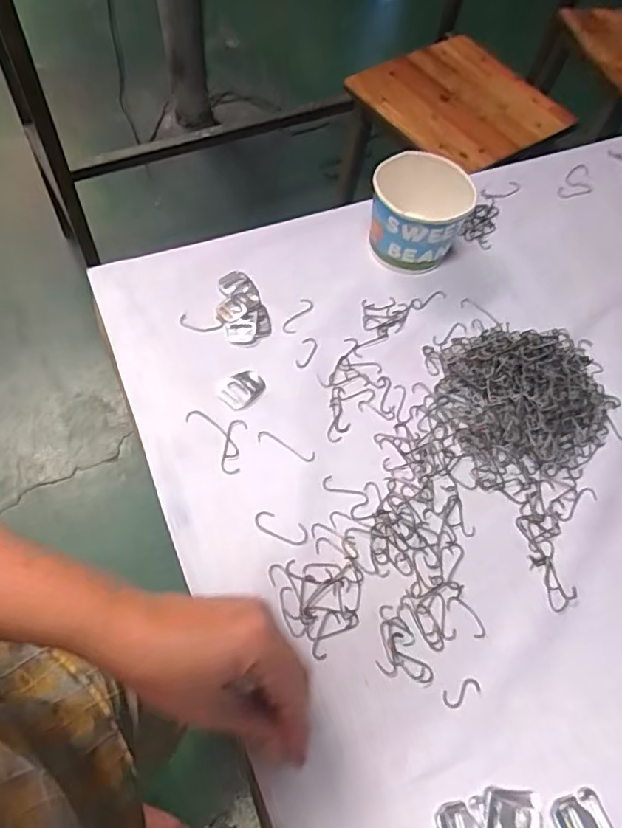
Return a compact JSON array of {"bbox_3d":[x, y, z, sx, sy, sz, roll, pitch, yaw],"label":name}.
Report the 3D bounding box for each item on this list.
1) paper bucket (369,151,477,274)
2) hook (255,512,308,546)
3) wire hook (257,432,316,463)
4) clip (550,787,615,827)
[{"bbox_3d":[0.101,-0.191,0.554,0.086,0.083,0.081,2,61,-3],"label":"paper bucket"},{"bbox_3d":[-0.022,0.087,0.436,0.042,0.004,0.018,18,61,6],"label":"hook"},{"bbox_3d":[-0.020,0.026,0.469,0.050,0.004,0.010,22,62,8],"label":"wire hook"},{"bbox_3d":[0.171,0.256,0.360,0.036,0.004,0.033,-14,63,-12],"label":"clip"}]

